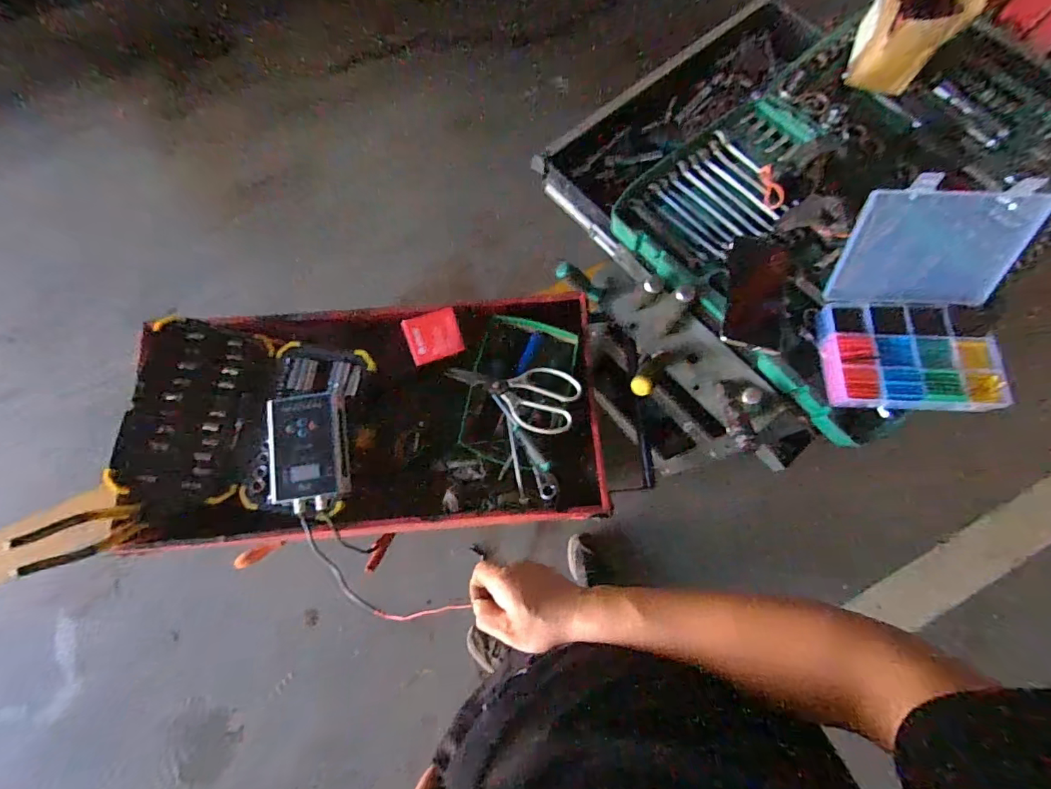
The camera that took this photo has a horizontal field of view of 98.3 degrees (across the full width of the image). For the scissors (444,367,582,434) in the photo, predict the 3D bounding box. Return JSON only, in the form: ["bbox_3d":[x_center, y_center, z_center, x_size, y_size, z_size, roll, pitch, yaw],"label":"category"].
[{"bbox_3d":[-0.019,0.010,0.690,0.200,0.023,0.097,0,82,11],"label":"scissors"}]

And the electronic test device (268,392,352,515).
[{"bbox_3d":[-0.304,0.081,0.642,0.100,0.044,0.155,-6,74,-1],"label":"electronic test device"}]

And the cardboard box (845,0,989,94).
[{"bbox_3d":[0.557,-0.550,0.663,0.110,0.152,0.172,17,75,5],"label":"cardboard box"}]

